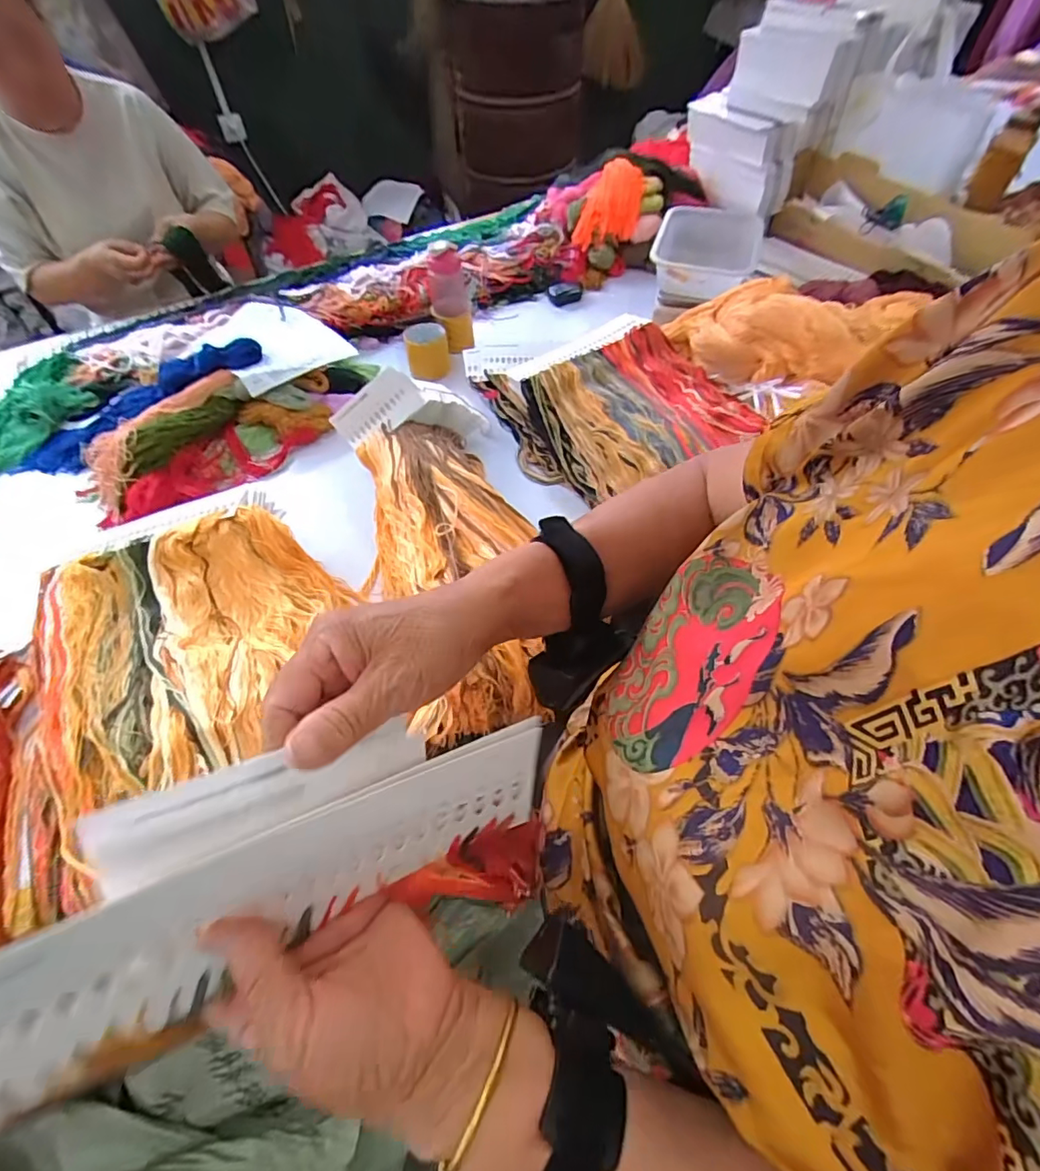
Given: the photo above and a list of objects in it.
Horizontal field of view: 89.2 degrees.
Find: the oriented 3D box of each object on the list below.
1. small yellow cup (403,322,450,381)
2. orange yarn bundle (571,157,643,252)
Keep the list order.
[{"bbox_3d":[-0.183,-0.462,1.052,0.082,0.079,0.081,0,56,1],"label":"small yellow cup"},{"bbox_3d":[0.215,-0.920,1.273,0.152,0.115,0.169,9,56,7],"label":"orange yarn bundle"}]

